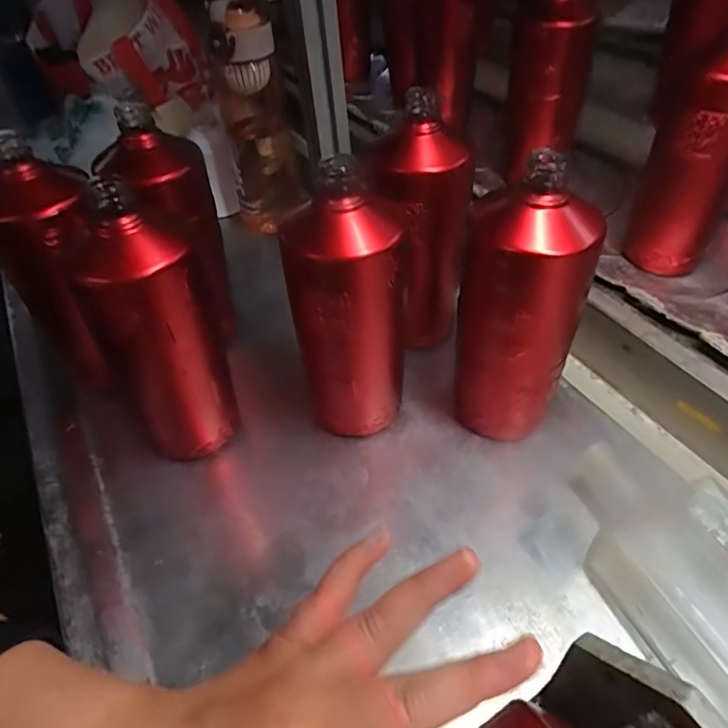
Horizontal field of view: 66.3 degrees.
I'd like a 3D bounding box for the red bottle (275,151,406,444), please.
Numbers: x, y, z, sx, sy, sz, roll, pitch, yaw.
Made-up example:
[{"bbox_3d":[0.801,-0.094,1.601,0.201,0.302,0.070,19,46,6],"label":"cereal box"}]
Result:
[{"bbox_3d":[-0.012,-0.027,0.397,0.072,0.210,0.061,-12,46,-4],"label":"red bottle"}]

